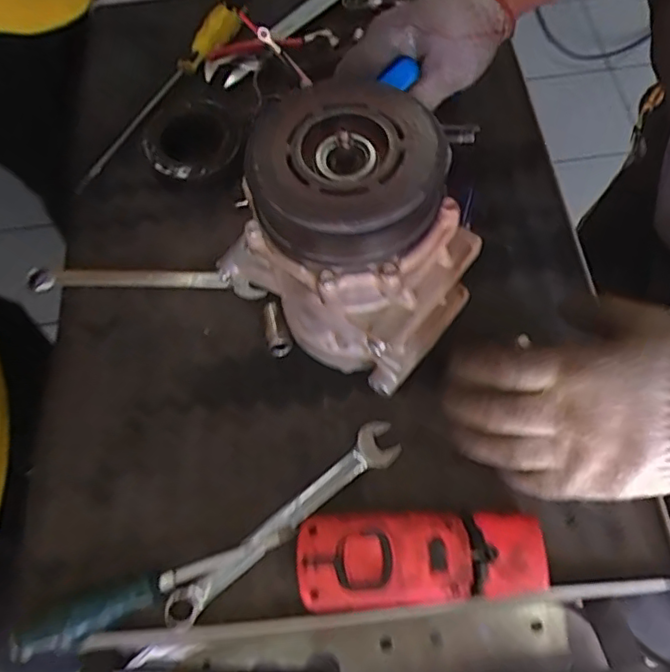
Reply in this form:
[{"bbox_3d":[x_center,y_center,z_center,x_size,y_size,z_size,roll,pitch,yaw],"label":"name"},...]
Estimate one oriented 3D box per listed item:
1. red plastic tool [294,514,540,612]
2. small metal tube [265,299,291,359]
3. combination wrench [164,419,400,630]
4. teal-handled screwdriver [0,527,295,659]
[{"bbox_3d":[0.055,0.152,0.415,0.159,0.035,0.057,-4,64,4],"label":"red plastic tool"},{"bbox_3d":[-0.050,-0.007,0.511,0.016,0.012,0.050,-17,64,-3],"label":"small metal tube"},{"bbox_3d":[-0.036,0.132,0.442,0.201,0.019,0.031,-38,67,-13],"label":"combination wrench"},{"bbox_3d":[-0.122,0.169,0.416,0.191,0.019,0.023,-24,64,-6],"label":"teal-handled screwdriver"}]

